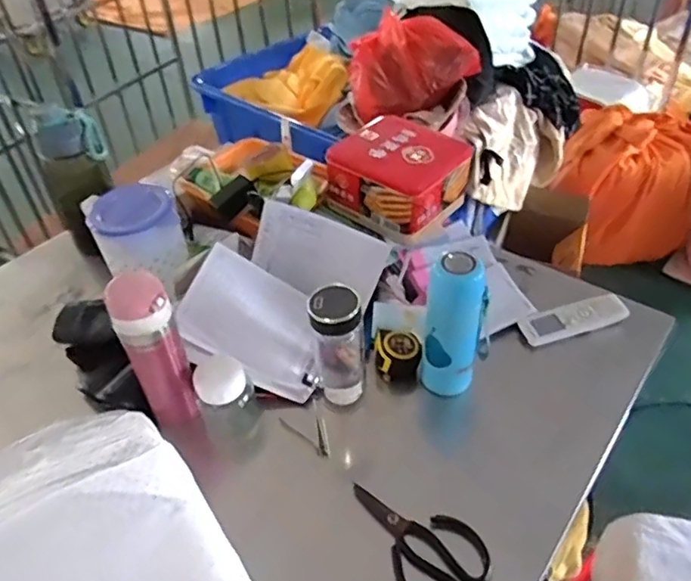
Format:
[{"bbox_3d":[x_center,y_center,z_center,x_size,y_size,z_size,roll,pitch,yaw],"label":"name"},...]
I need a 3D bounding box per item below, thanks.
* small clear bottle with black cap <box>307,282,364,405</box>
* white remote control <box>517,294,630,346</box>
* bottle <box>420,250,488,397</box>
[{"bbox_3d":[-0.009,0.080,0.743,0.060,0.190,0.066,-2,42,2],"label":"small clear bottle with black cap"},{"bbox_3d":[0.345,0.040,0.870,0.157,0.026,0.052,-11,43,-7],"label":"white remote control"},{"bbox_3d":[0.140,0.046,0.746,0.072,0.207,0.057,6,43,11],"label":"bottle"}]

